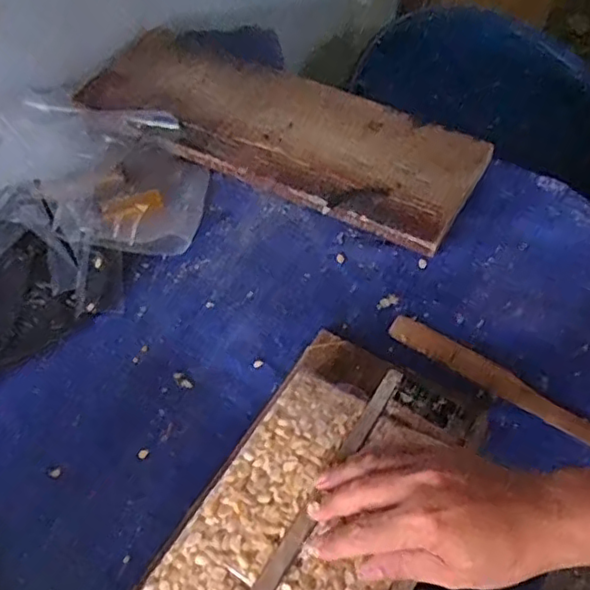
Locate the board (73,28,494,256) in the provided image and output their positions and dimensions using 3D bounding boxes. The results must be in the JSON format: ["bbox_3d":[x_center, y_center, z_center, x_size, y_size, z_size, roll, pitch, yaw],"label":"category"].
[{"bbox_3d":[-0.023,-0.201,0.718,0.464,0.020,0.174,27,58,17],"label":"board"}]

